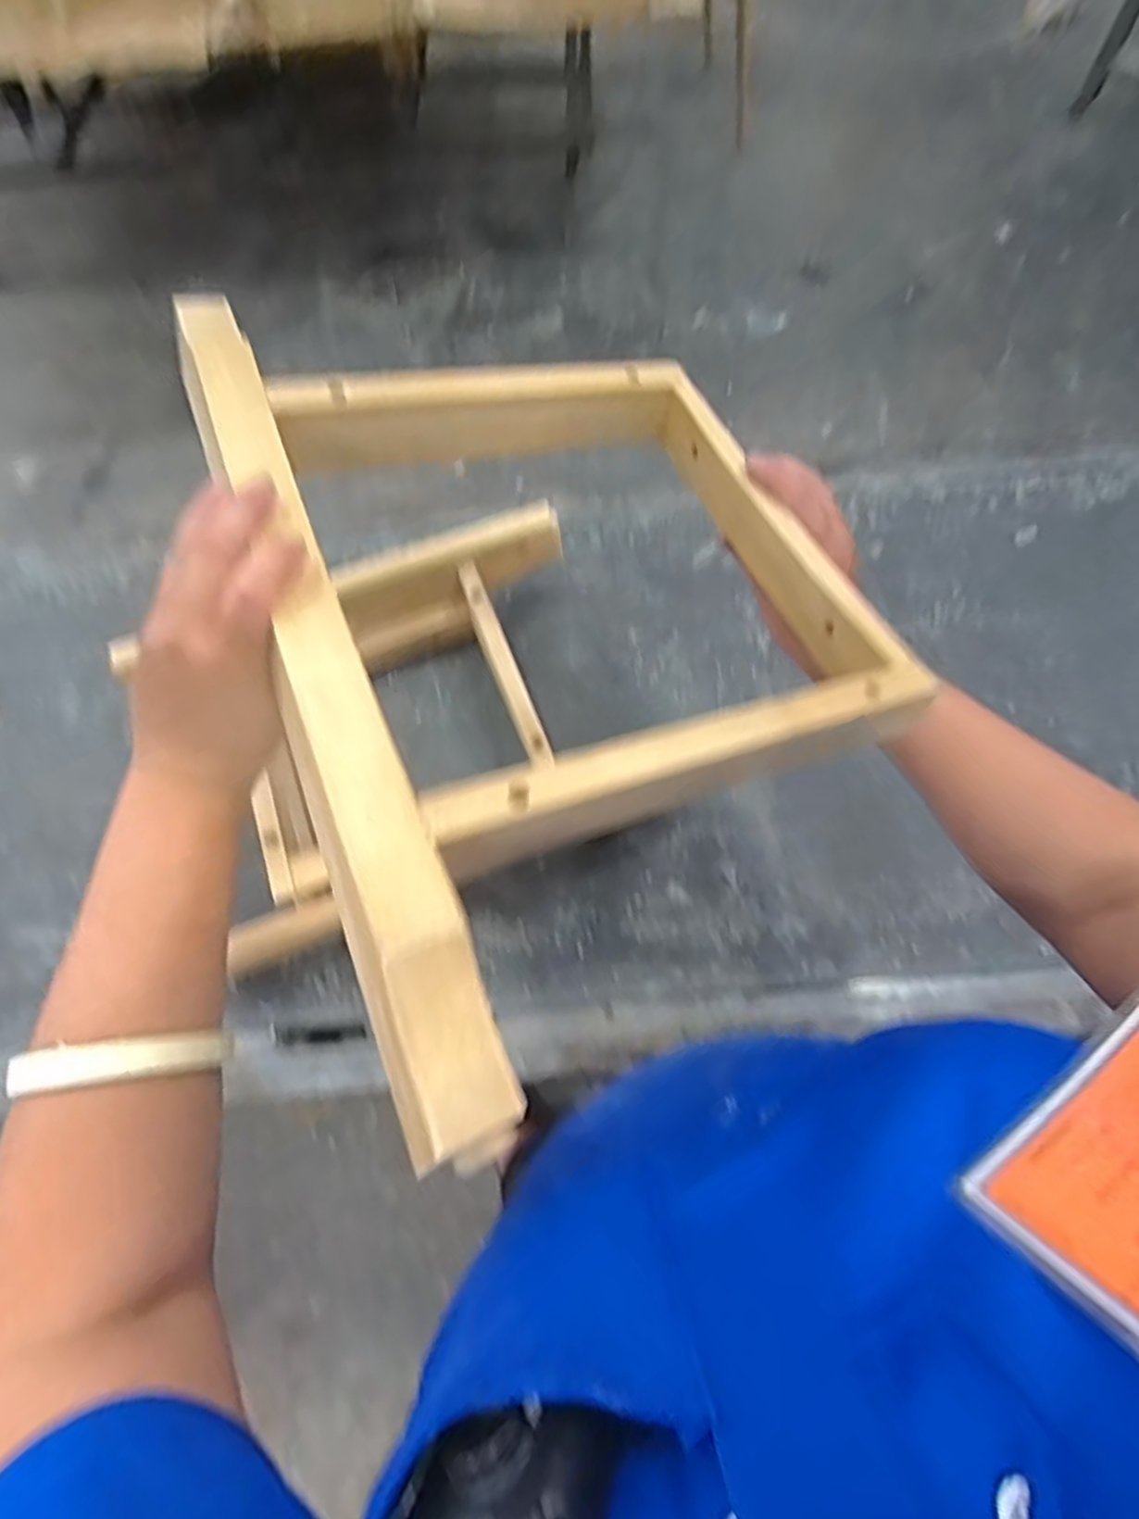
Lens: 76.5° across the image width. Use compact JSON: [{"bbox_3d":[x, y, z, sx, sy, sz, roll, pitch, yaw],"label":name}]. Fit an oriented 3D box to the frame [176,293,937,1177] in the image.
[{"bbox_3d":[-0.004,-0.094,0.389,0.315,0.061,0.464,-15,63,-23],"label":"frame"}]

